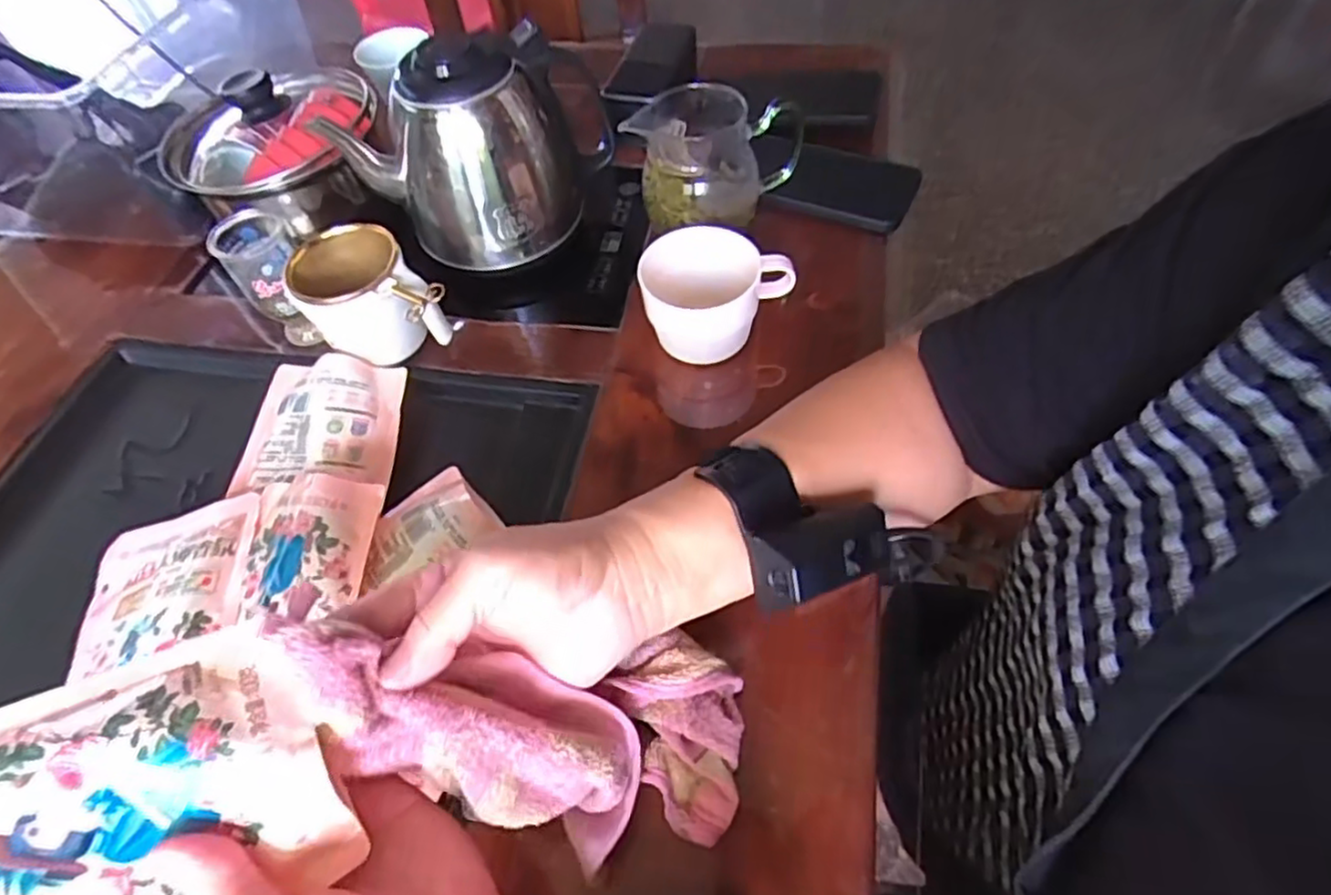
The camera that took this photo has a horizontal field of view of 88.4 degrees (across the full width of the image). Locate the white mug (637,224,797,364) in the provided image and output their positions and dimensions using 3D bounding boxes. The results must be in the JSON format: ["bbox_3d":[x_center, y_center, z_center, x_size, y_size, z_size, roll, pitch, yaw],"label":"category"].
[{"bbox_3d":[0.034,-0.099,0.465,0.098,0.066,0.073,-9,55,0],"label":"white mug"}]

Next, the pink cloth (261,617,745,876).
[{"bbox_3d":[-0.054,0.116,0.285,0.201,0.041,0.085,20,51,-27],"label":"pink cloth"}]

